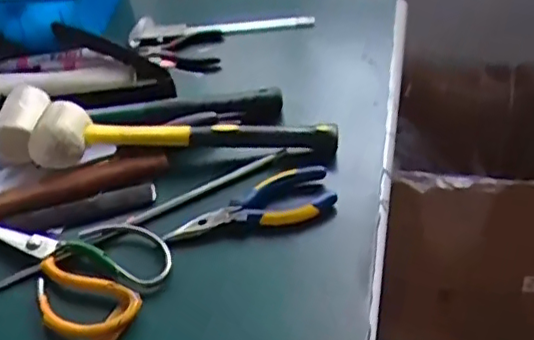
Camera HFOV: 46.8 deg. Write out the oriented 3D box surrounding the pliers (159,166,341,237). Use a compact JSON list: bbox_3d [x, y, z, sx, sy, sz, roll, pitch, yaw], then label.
[{"bbox_3d":[-0.014,0.029,0.533,0.143,0.023,0.053,-12,41,-7],"label":"pliers"}]

